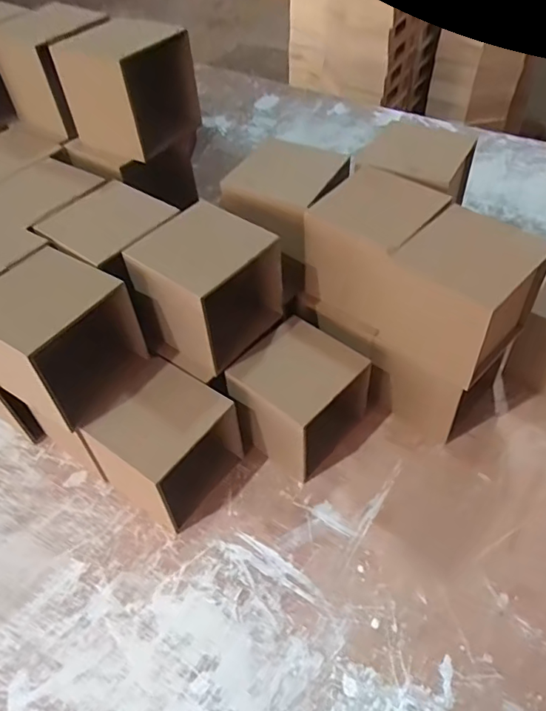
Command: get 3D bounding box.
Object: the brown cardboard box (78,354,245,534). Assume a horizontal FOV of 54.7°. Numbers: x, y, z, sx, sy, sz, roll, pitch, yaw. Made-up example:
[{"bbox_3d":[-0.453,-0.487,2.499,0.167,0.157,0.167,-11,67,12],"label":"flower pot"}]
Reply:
[{"bbox_3d":[-0.115,0.090,0.554,0.126,0.114,0.118,30,58,27],"label":"brown cardboard box"}]

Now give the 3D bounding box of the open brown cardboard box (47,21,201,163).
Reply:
[{"bbox_3d":[-0.165,-0.316,0.621,0.123,0.106,0.119,26,55,25],"label":"open brown cardboard box"}]

